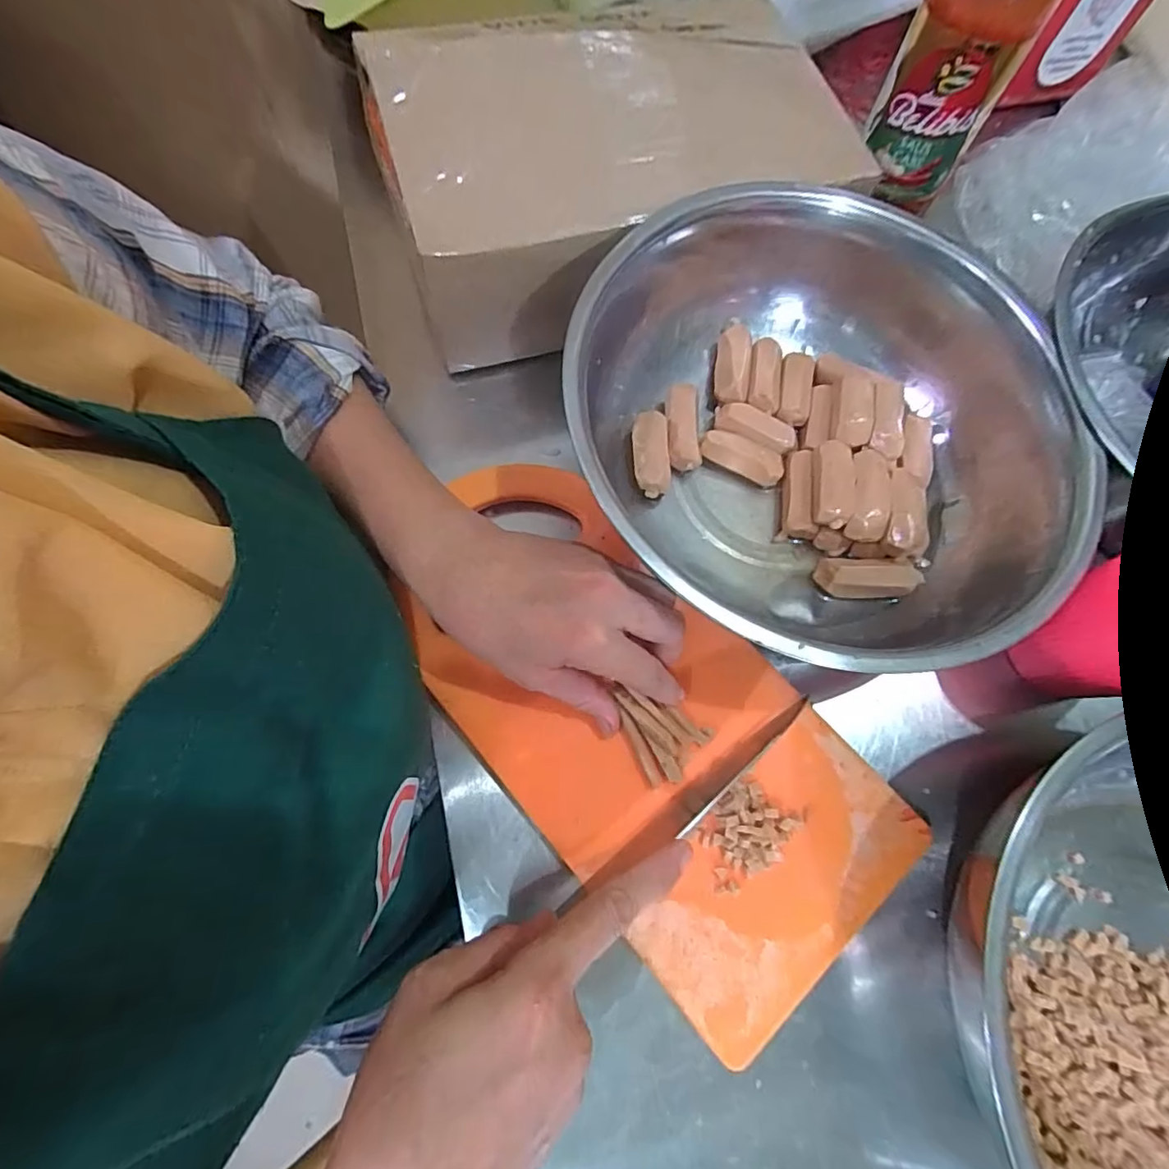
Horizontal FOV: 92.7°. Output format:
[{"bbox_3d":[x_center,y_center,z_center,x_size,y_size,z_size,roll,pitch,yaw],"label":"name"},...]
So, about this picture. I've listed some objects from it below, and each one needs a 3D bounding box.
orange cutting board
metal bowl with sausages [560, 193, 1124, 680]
[{"bbox_3d":[0.021,0.063,0.283,0.139,0.010,0.290,-41,79,-12],"label":"orange cutting board"},{"bbox_3d":[0.118,-0.087,0.295,0.247,0.076,0.265,1,73,-2],"label":"metal bowl with sausages"}]

